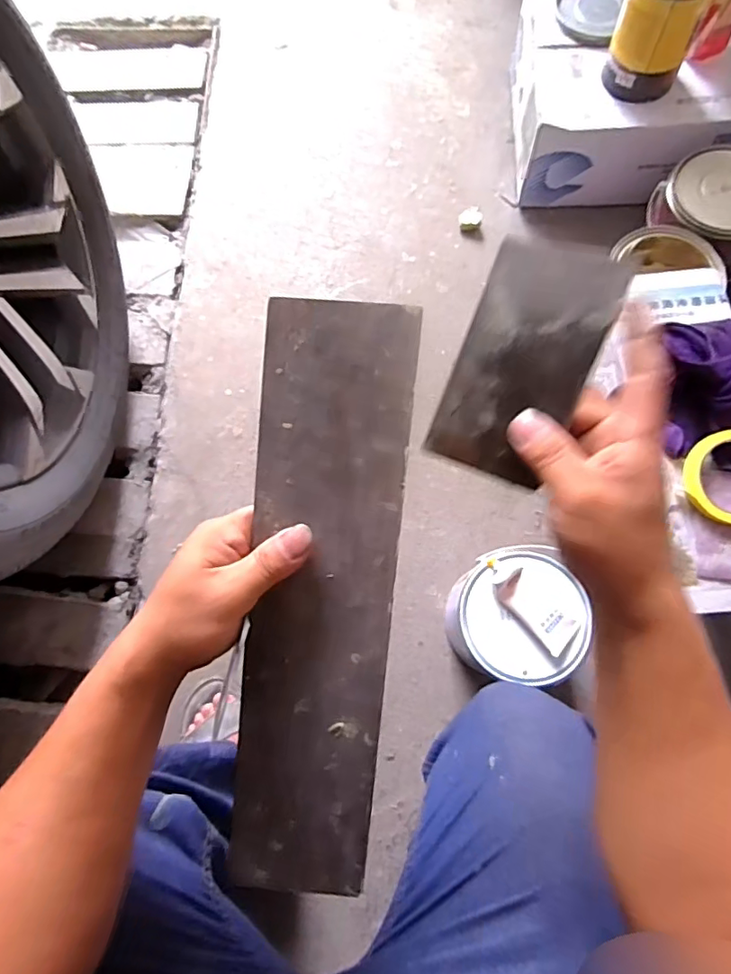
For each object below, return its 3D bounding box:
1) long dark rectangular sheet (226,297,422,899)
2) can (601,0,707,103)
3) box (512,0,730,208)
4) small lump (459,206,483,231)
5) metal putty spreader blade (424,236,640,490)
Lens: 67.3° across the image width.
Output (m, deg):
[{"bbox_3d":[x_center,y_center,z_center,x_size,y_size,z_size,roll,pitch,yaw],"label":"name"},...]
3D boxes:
[{"bbox_3d":[-0.028,0.077,0.335,0.087,0.005,0.364,6,97,4],"label":"long dark rectangular sheet"},{"bbox_3d":[0.406,-0.644,0.763,0.108,0.130,0.107,21,76,7],"label":"can"},{"bbox_3d":[0.435,-0.663,0.937,0.341,0.182,0.347,1,74,2],"label":"box"},{"bbox_3d":[0.183,-0.469,0.961,0.037,0.033,0.028,7,75,4],"label":"small lump"},{"bbox_3d":[0.090,-0.070,0.310,0.071,0.004,0.130,20,103,1],"label":"metal putty spreader blade"}]

